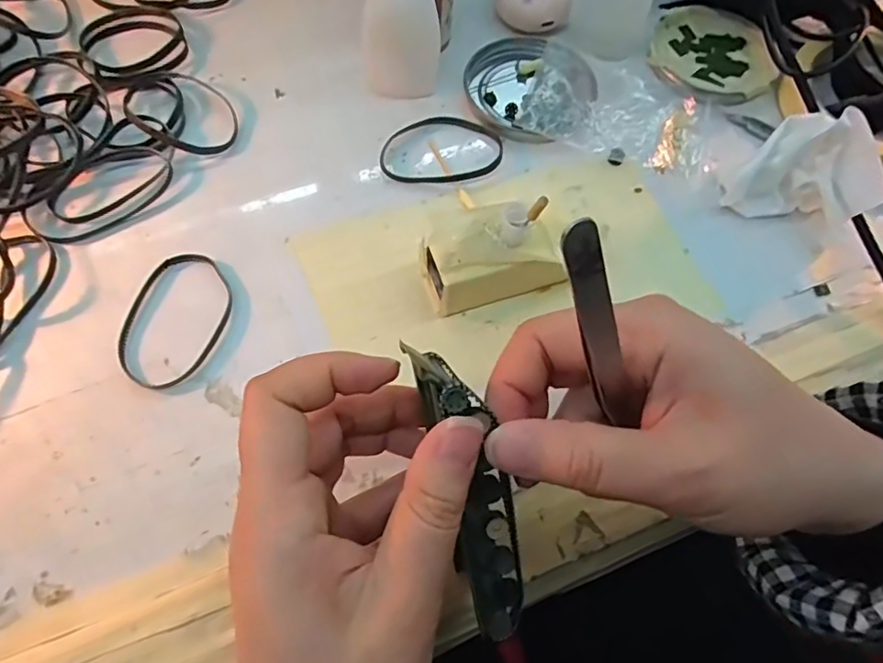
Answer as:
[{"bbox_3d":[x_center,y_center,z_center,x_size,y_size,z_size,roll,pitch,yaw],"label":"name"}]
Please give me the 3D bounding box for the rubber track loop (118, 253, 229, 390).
[{"bbox_3d":[-0.129,-0.006,0.272,0.046,0.004,0.069,11,65,2],"label":"rubber track loop"}]

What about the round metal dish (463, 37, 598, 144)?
[{"bbox_3d":[0.052,-0.149,0.345,0.074,0.012,0.077,1,65,-3],"label":"round metal dish"}]

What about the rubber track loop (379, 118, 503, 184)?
[{"bbox_3d":[0.000,-0.104,0.324,0.070,0.004,0.048,3,65,-2],"label":"rubber track loop"}]

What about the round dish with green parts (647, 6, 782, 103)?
[{"bbox_3d":[0.175,-0.176,0.364,0.078,0.011,0.077,1,65,-3],"label":"round dish with green parts"}]

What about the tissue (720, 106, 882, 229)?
[{"bbox_3d":[0.196,-0.086,0.301,0.066,0.045,0.043,18,66,5],"label":"tissue"}]

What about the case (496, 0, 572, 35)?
[{"bbox_3d":[0.059,-0.214,0.363,0.047,0.019,0.037,11,65,1],"label":"case"}]

